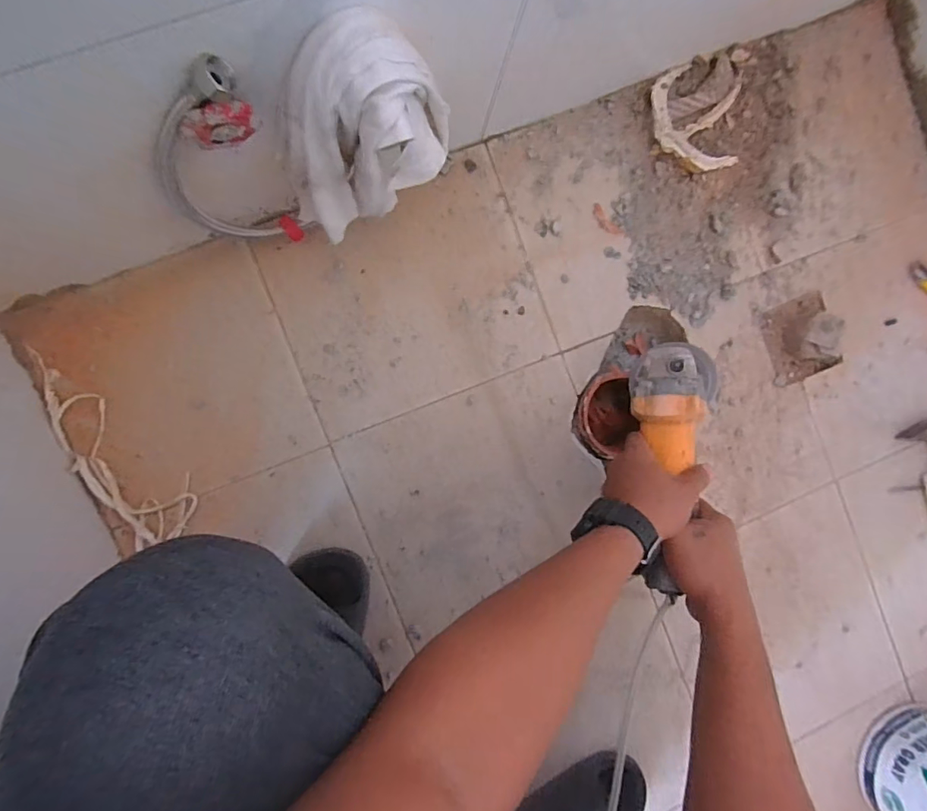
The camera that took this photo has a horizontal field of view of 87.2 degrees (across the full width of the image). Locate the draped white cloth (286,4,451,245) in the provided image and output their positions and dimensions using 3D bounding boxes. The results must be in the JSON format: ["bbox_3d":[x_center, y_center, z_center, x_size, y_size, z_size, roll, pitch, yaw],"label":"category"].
[{"bbox_3d":[-0.071,-0.211,0.375,0.137,0.151,0.079,-27,94,-7],"label":"draped white cloth"}]

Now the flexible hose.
[{"bbox_3d":[-0.197,-0.181,0.426,0.100,0.234,0.034,-1,91,-8],"label":"flexible hose"}]

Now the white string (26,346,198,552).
[{"bbox_3d":[-0.381,0.047,0.512,0.080,0.014,0.233,-42,96,-6],"label":"white string"}]

